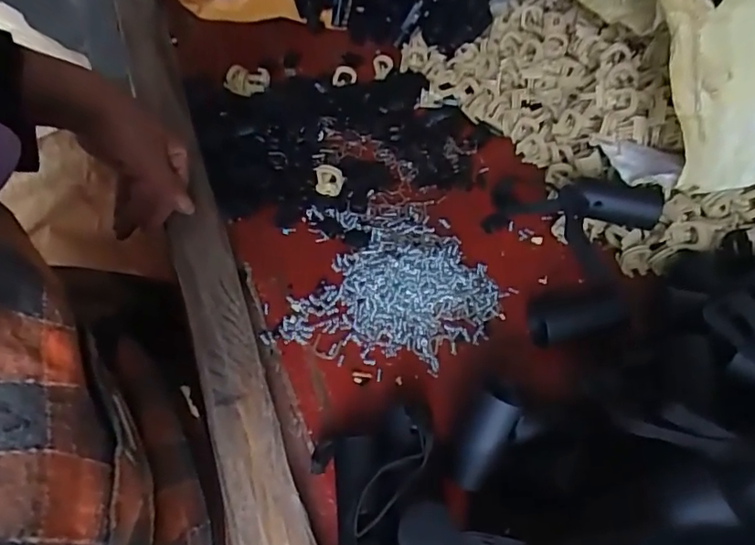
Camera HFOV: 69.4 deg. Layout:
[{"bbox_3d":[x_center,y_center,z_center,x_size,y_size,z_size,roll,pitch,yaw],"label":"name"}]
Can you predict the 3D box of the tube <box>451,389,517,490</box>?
[{"bbox_3d":[0.062,0.093,0.317,0.025,0.063,0.024,26,17,20],"label":"tube"}]

